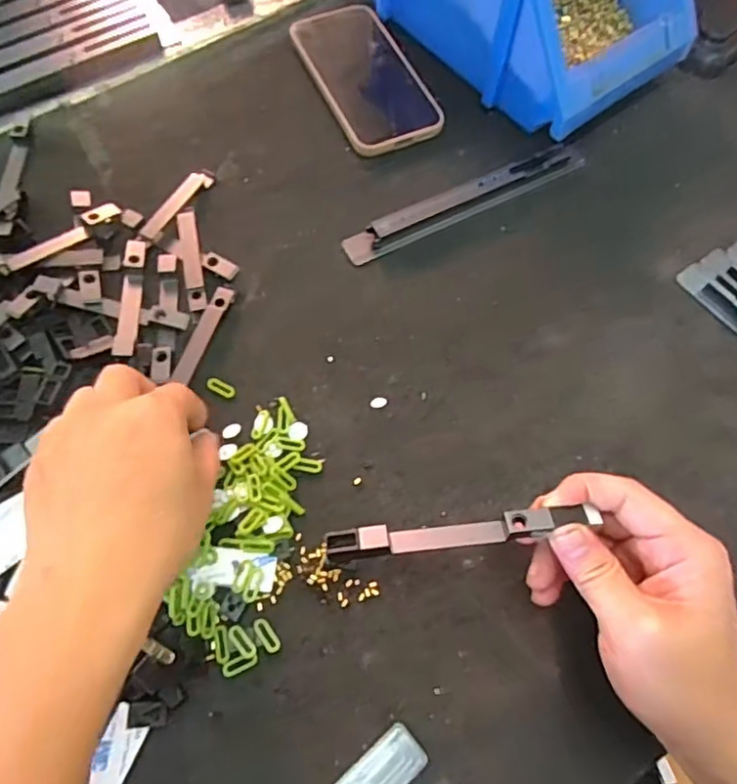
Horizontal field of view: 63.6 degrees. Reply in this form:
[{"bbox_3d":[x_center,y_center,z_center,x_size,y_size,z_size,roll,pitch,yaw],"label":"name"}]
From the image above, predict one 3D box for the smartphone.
[{"bbox_3d":[-0.003,-0.270,0.502,0.080,0.009,0.162,-23,69,-9],"label":"smartphone"}]

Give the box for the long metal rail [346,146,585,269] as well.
[{"bbox_3d":[0.076,-0.145,0.452,0.201,0.016,0.028,-24,69,-10],"label":"long metal rail"}]

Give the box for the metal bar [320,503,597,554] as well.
[{"bbox_3d":[0.047,0.073,0.308,0.136,0.012,0.014,-6,67,-1],"label":"metal bar"}]

